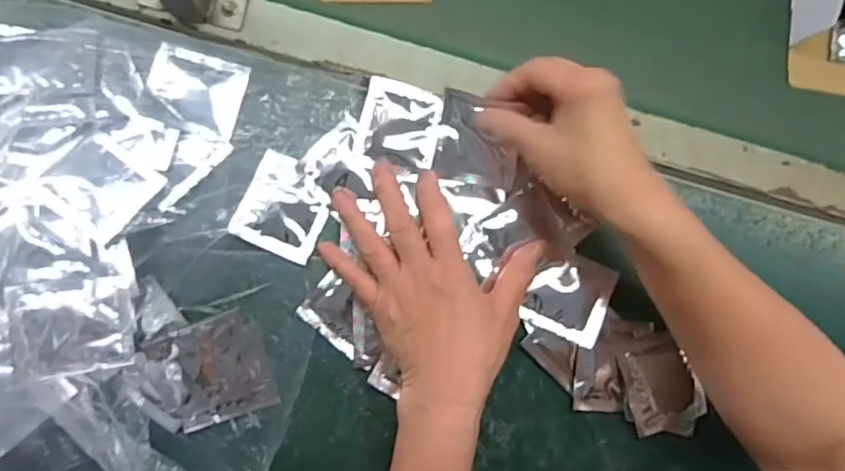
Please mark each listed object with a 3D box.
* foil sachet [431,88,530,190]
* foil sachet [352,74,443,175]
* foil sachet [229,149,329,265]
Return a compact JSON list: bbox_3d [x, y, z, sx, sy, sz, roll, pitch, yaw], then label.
[{"bbox_3d":[0.043,-0.071,0.414,0.062,0.007,0.066,14,113,10],"label":"foil sachet"},{"bbox_3d":[-0.018,-0.086,0.429,0.061,0.007,0.066,12,85,-3],"label":"foil sachet"},{"bbox_3d":[-0.105,-0.022,0.419,0.062,0.012,0.070,24,85,-2],"label":"foil sachet"}]

